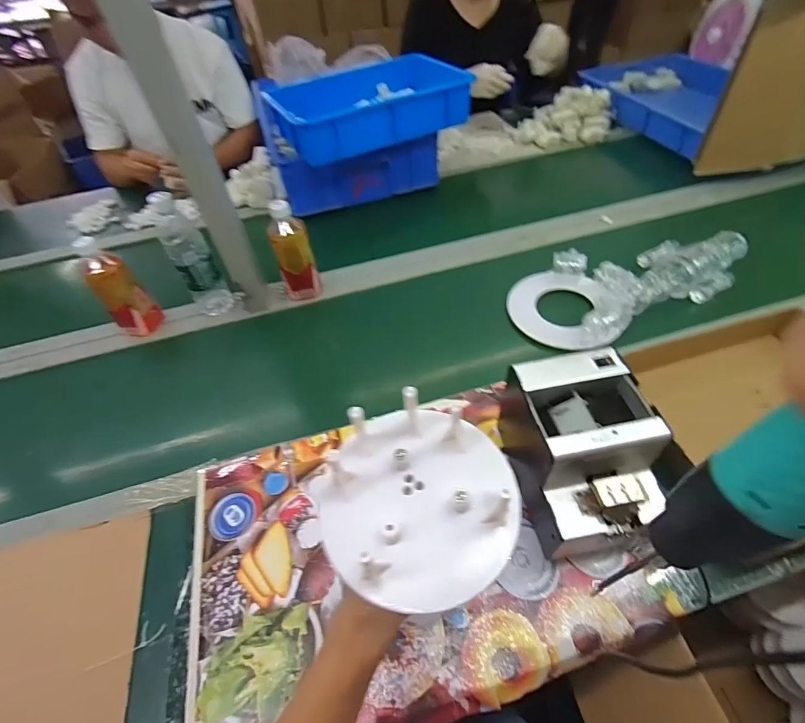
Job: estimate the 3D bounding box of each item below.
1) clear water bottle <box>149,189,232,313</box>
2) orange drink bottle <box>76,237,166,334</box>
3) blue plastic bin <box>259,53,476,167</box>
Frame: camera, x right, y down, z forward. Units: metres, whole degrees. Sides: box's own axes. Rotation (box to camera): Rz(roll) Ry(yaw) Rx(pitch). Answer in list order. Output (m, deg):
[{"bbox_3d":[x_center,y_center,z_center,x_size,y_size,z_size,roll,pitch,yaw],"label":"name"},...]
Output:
[{"bbox_3d":[-0.374,-0.183,0.740,0.065,0.222,0.055,-27,54,-18],"label":"clear water bottle"},{"bbox_3d":[-0.496,-0.124,0.729,0.074,0.177,0.070,-36,57,-24],"label":"orange drink bottle"},{"bbox_3d":[-0.086,-0.586,0.944,0.393,0.092,0.302,-24,53,-16],"label":"blue plastic bin"}]

